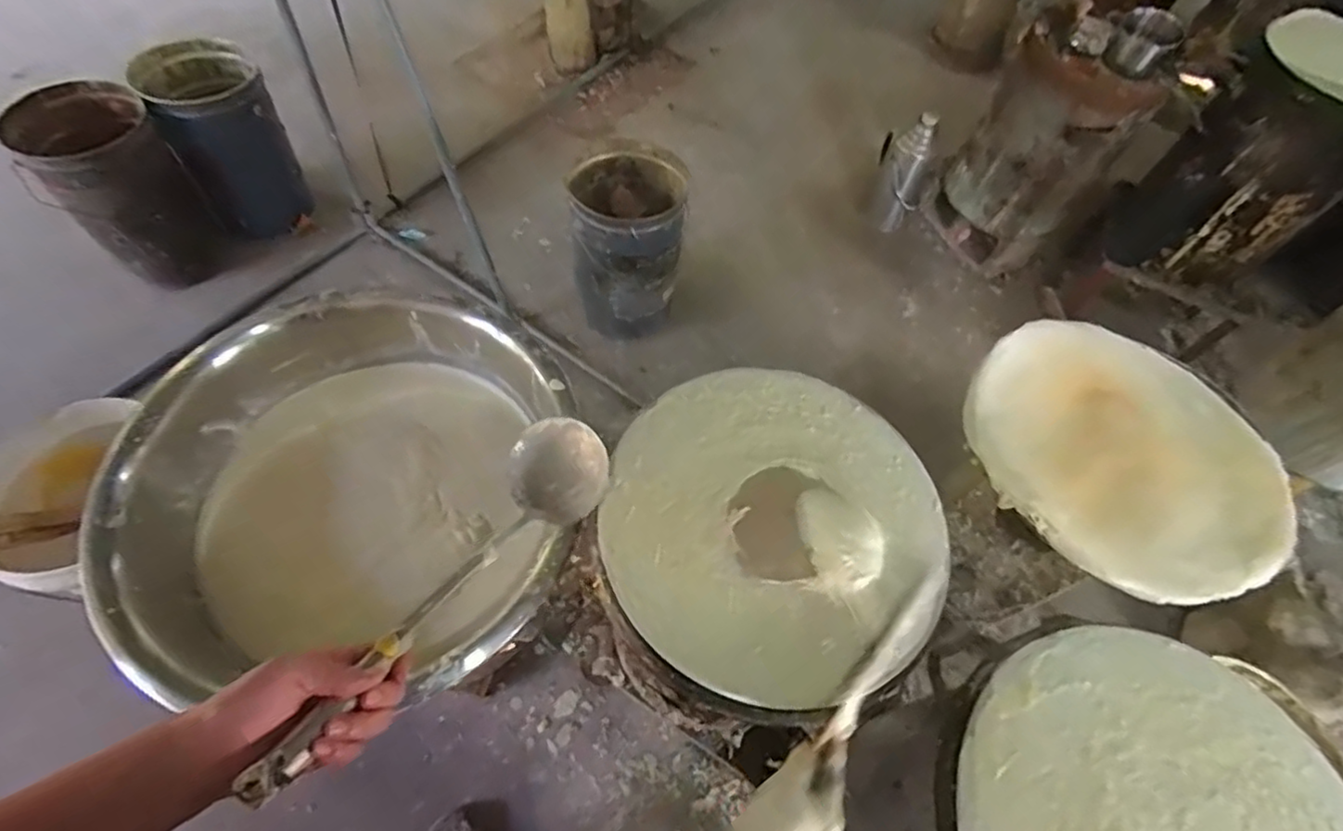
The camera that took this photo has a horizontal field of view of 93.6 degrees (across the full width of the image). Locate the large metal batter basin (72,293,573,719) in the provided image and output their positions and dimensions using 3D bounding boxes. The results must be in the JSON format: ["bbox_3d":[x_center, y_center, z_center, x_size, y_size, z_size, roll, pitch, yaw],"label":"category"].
[{"bbox_3d":[-0.415,0.087,0.823,0.512,0.153,0.508,-2,59,-6],"label":"large metal batter basin"}]

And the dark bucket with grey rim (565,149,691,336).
[{"bbox_3d":[-0.109,-0.435,1.653,0.267,0.380,0.284,2,58,-4],"label":"dark bucket with grey rim"}]

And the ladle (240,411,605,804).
[{"bbox_3d":[-0.168,0.119,0.481,0.089,0.065,0.340,29,41,12],"label":"ladle"}]

